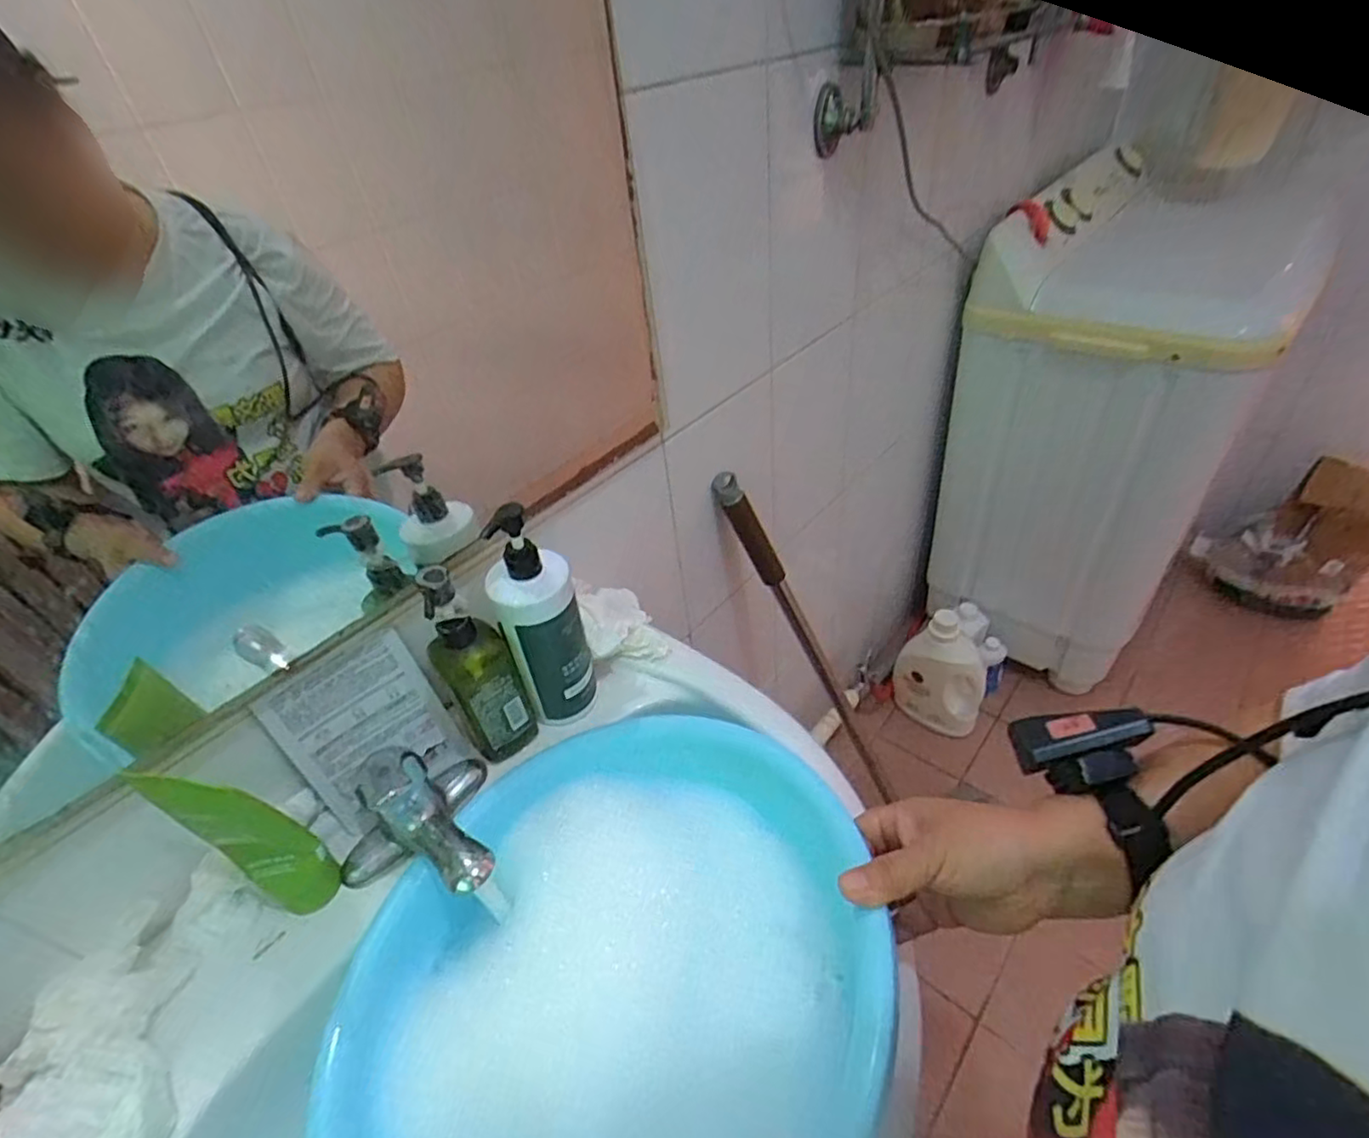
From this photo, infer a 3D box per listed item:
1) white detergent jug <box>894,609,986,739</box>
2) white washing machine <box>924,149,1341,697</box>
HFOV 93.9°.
[{"bbox_3d":[0.574,0.225,1.429,0.189,0.296,0.097,16,46,25],"label":"white detergent jug"},{"bbox_3d":[0.779,-0.210,1.249,0.402,0.900,0.442,26,51,33],"label":"white washing machine"}]

